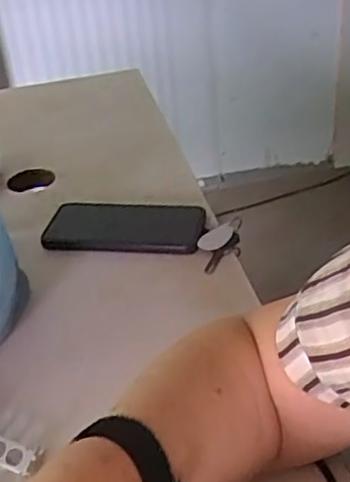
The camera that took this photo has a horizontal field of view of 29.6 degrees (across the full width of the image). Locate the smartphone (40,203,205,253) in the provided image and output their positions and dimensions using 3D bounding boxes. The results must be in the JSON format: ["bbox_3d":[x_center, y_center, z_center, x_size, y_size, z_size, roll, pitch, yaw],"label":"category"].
[{"bbox_3d":[-0.053,-0.015,0.704,0.163,0.013,0.079,3,35,12],"label":"smartphone"}]

